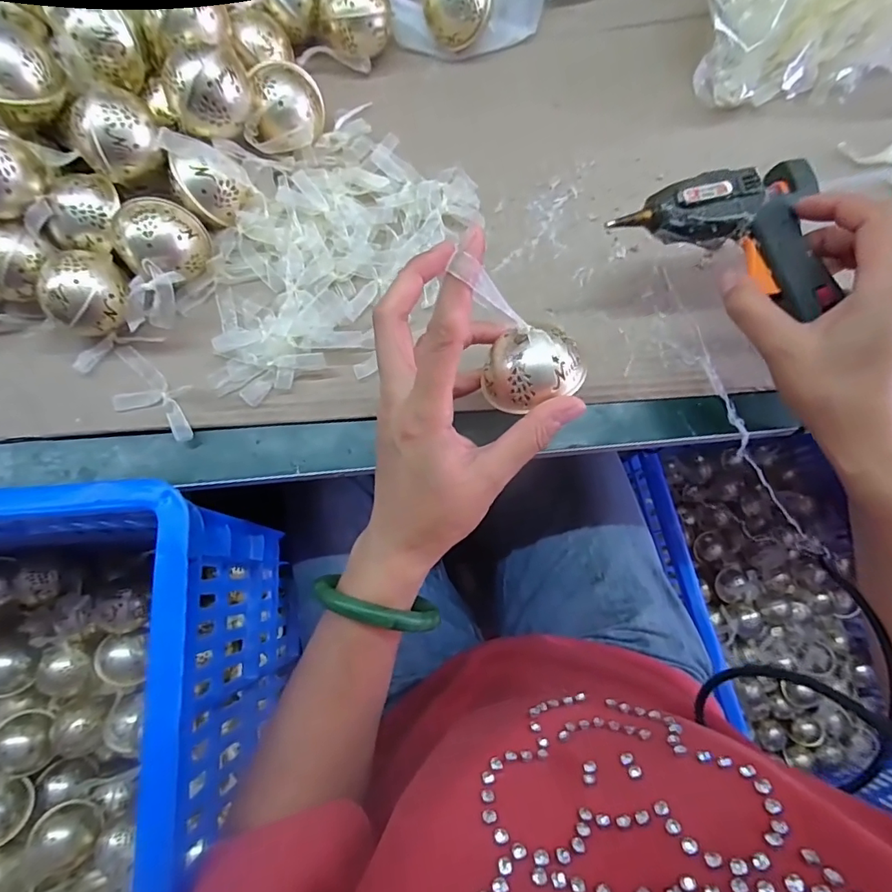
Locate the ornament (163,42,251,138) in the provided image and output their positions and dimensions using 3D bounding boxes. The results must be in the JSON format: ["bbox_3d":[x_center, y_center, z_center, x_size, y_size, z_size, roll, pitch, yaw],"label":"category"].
[{"bbox_3d":[-0.156,-0.234,0.334,0.053,0.049,0.050,-20,78,-5],"label":"ornament"}]

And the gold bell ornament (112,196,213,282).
[{"bbox_3d":[-0.196,-0.141,0.350,0.050,0.052,0.053,0,77,0],"label":"gold bell ornament"}]

